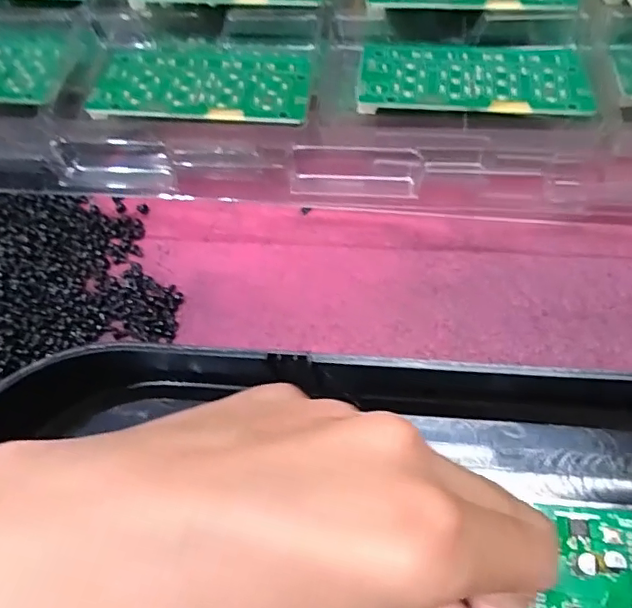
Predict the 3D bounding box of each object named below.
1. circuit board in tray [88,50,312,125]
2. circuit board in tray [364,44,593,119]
[{"bbox_3d":[-0.049,-0.100,0.252,0.093,0.004,0.053,3,55,4],"label":"circuit board in tray"},{"bbox_3d":[0.066,-0.097,0.242,0.092,0.010,0.048,4,63,4],"label":"circuit board in tray"}]

